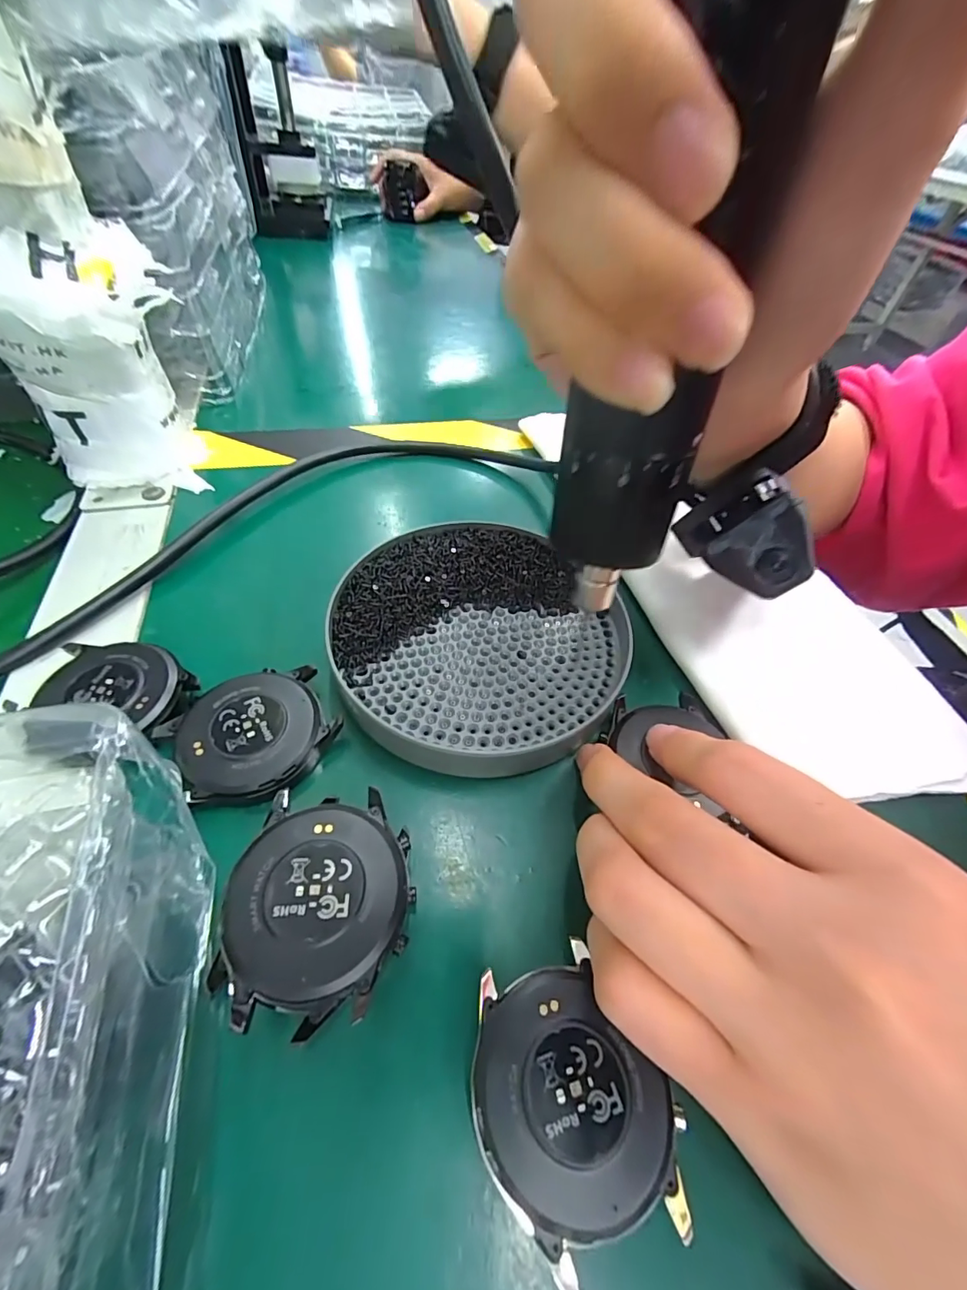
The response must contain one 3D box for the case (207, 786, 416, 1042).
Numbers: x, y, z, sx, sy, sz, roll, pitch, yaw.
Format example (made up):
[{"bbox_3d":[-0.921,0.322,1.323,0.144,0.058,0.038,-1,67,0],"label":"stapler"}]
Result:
[{"bbox_3d":[-0.041,0.064,0.123,0.043,0.010,0.051,1,51,-4],"label":"case"}]

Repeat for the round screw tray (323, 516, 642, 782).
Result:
[{"bbox_3d":[-0.003,-0.006,0.188,0.110,0.015,0.109,2,51,-3],"label":"round screw tray"}]

